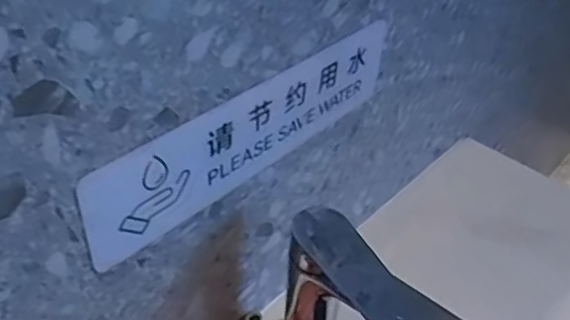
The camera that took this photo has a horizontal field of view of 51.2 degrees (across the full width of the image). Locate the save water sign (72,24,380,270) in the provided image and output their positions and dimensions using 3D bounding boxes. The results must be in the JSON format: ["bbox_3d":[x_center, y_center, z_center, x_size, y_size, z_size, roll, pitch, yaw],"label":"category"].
[{"bbox_3d":[-0.017,-0.022,0.441,0.004,0.082,0.295,32,48,30],"label":"save water sign"}]

